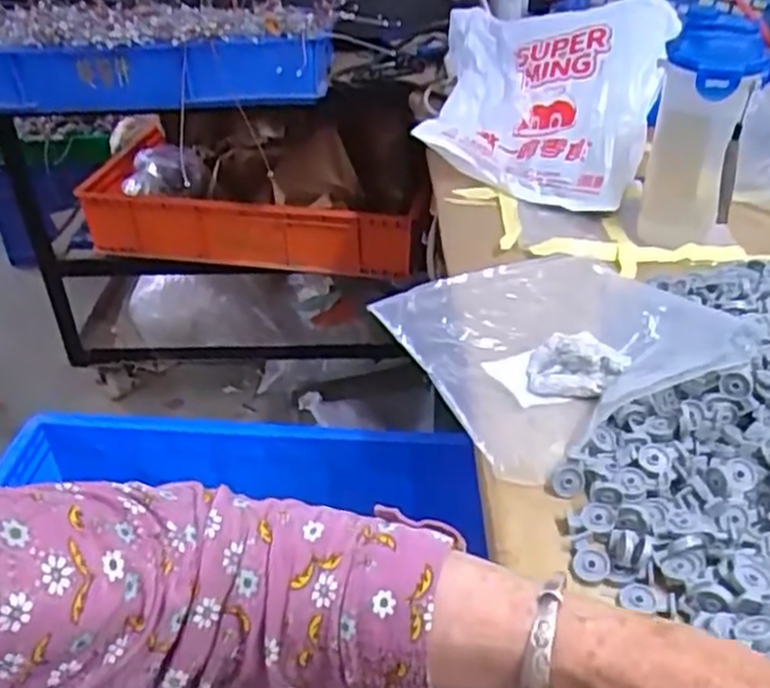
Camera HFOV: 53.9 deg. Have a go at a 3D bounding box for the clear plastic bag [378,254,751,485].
[{"bbox_3d":[0.126,-0.016,0.560,0.209,0.049,0.211,-14,38,-17],"label":"clear plastic bag"}]

